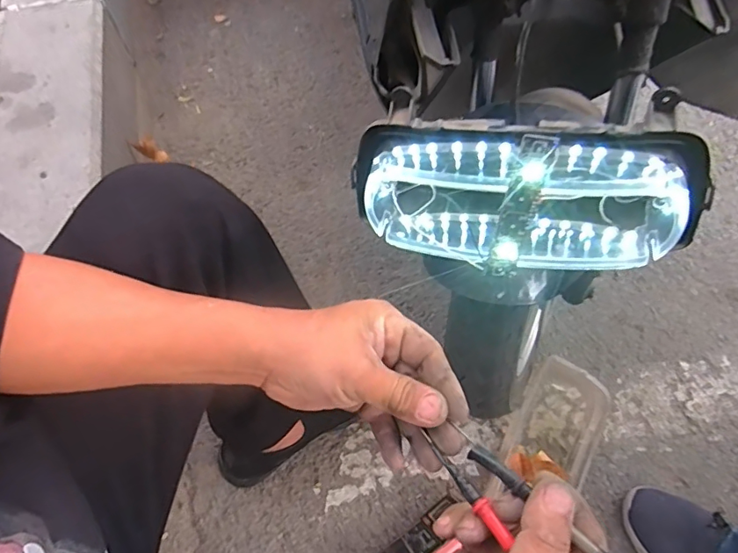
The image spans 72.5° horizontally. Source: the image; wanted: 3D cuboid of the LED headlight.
[{"bbox_3d":[0.132,-0.073,0.461,0.305,0.147,0.085,7,21,17],"label":"LED headlight"}]

